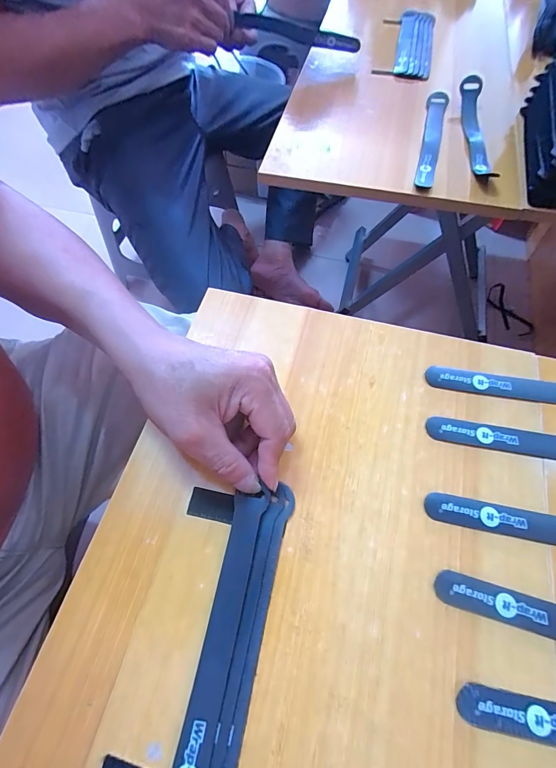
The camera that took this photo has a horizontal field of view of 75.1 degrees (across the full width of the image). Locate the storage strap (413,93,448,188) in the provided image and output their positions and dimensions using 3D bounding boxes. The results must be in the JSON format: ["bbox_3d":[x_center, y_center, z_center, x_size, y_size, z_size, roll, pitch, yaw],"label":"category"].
[{"bbox_3d":[0.188,-0.303,0.447,0.026,0.018,0.195,16,63,9],"label":"storage strap"}]

